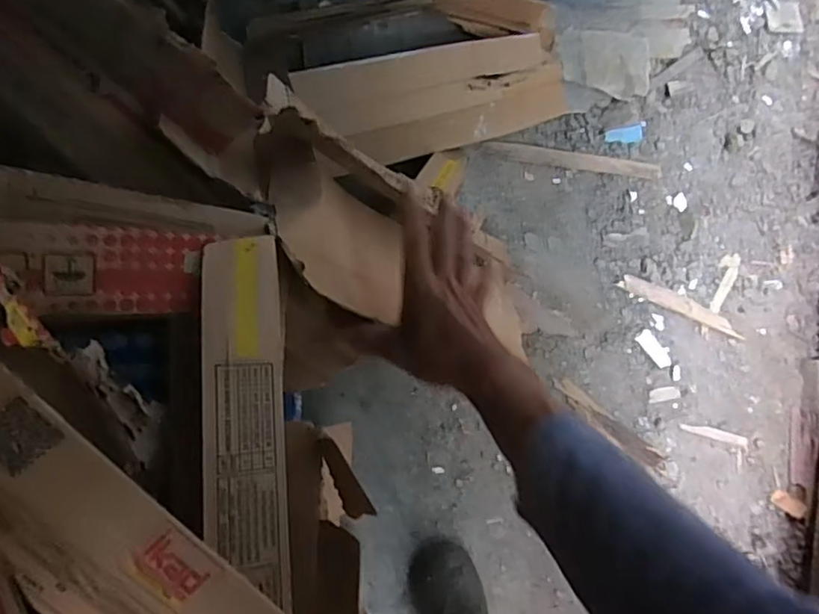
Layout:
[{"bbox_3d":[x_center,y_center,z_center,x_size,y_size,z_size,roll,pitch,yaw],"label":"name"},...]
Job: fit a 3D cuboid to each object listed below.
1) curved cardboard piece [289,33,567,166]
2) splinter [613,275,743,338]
[{"bbox_3d":[0.035,-0.310,0.882,0.463,0.060,0.156,-15,111,-24],"label":"curved cardboard piece"},{"bbox_3d":[0.455,-0.001,0.981,0.219,0.009,0.028,23,85,-4],"label":"splinter"}]

